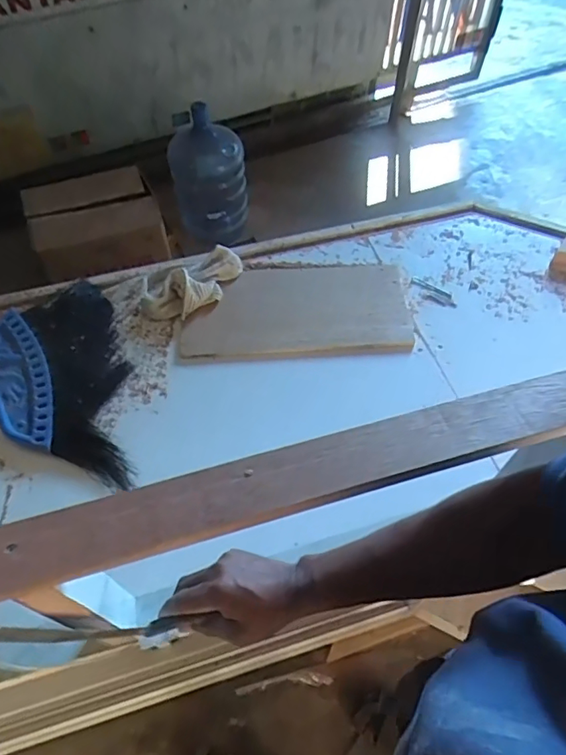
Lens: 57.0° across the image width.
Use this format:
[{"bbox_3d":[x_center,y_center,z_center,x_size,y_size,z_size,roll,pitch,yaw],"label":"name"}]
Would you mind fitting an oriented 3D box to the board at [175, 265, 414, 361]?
[{"bbox_3d":[0.020,-0.117,0.842,0.354,0.015,0.188,-1,57,-2],"label":"board"}]

